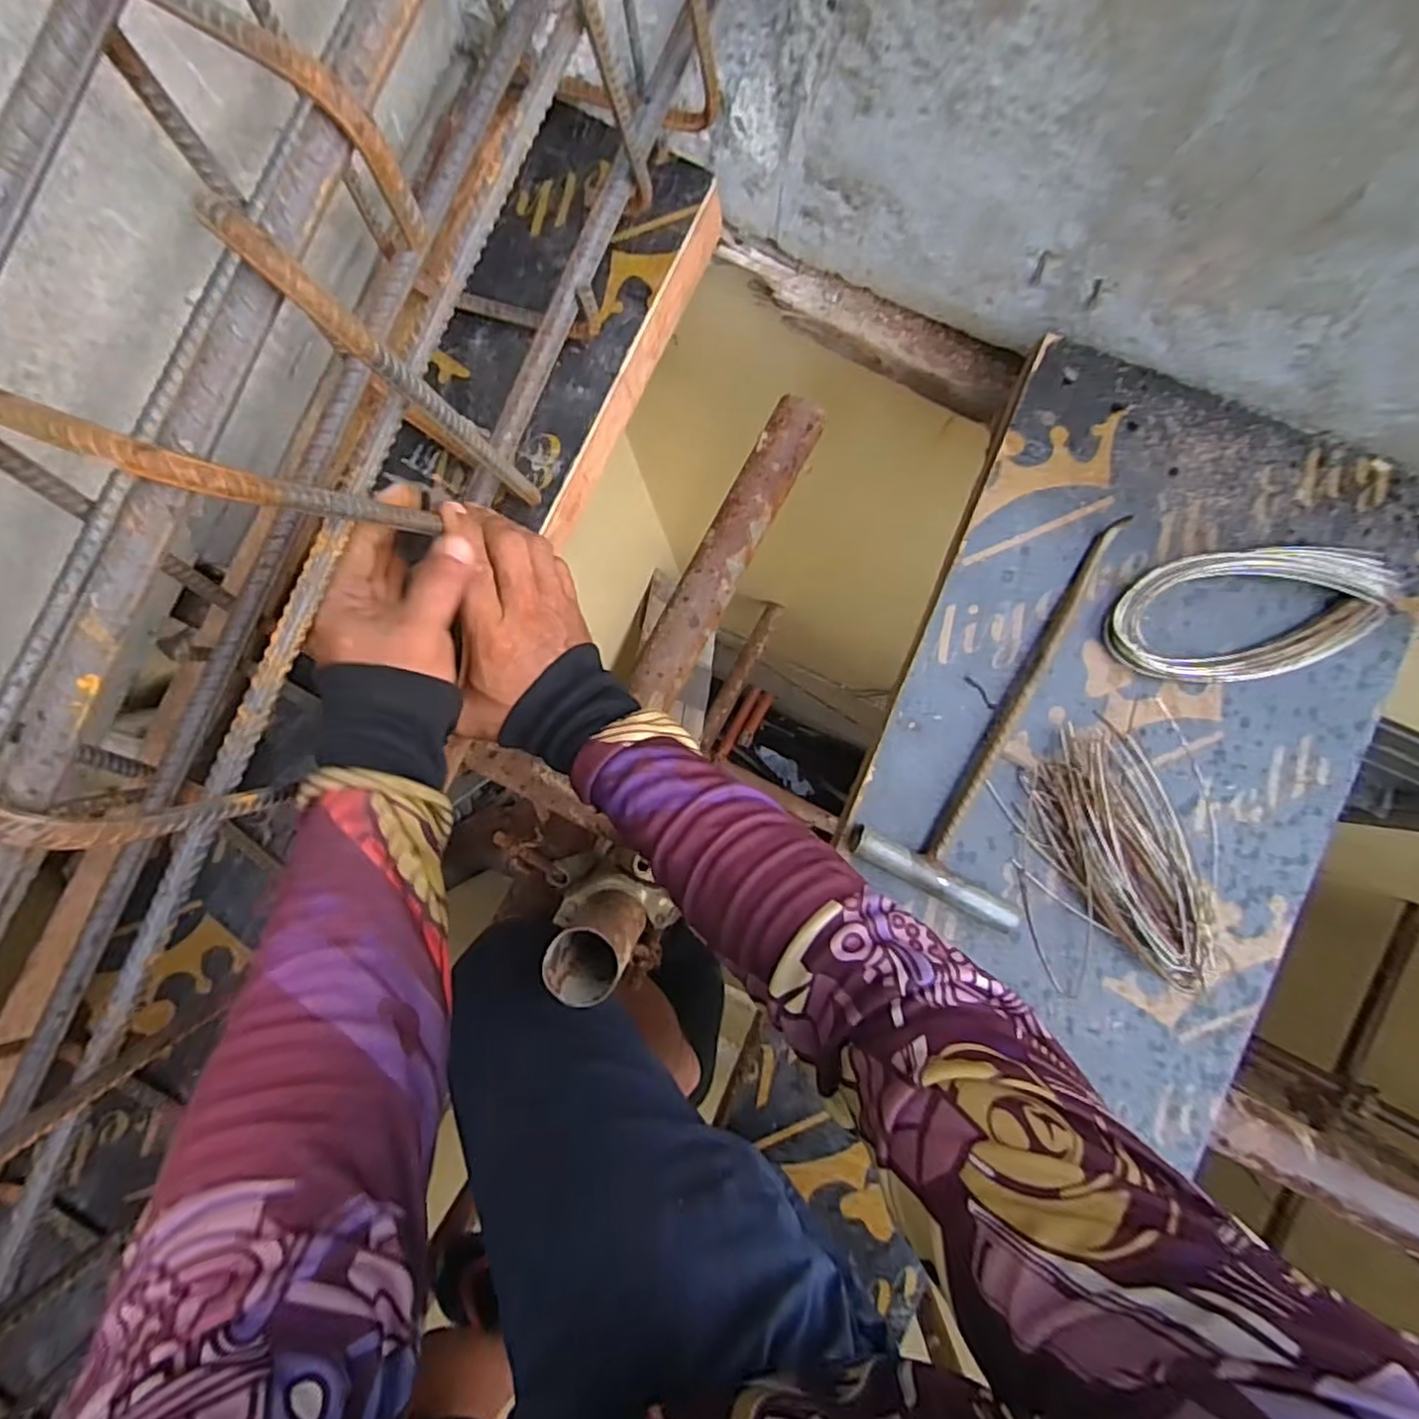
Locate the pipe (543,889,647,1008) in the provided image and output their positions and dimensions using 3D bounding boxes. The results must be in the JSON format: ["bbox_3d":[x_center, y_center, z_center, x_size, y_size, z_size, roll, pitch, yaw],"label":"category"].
[{"bbox_3d":[-0.076,0.159,0.467,0.047,0.095,0.050,0,88,2],"label":"pipe"}]

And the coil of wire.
[{"bbox_3d":[0.366,-0.065,0.458,0.188,0.026,0.085,-9,87,2],"label":"coil of wire"}]

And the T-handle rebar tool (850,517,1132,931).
[{"bbox_3d":[0.221,0.010,0.460,0.112,0.024,0.281,36,89,3],"label":"T-handle rebar tool"}]

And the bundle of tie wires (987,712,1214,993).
[{"bbox_3d":[0.273,0.101,0.451,0.097,0.029,0.165,-36,87,0],"label":"bundle of tie wires"}]

